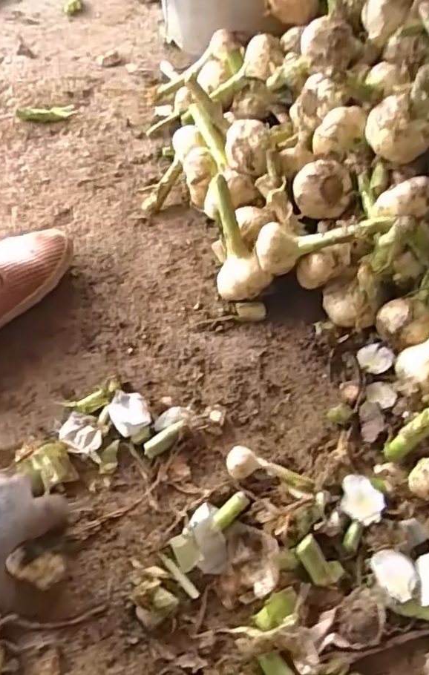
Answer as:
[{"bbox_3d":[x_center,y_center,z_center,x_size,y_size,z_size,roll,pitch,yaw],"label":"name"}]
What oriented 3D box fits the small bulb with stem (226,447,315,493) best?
[{"bbox_3d":[0.048,0.115,0.462,0.074,0.025,0.024,9,59,8],"label":"small bulb with stem"}]

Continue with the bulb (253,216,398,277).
[{"bbox_3d":[0.101,-0.095,0.500,0.123,0.036,0.036,-12,54,26],"label":"bulb"}]

